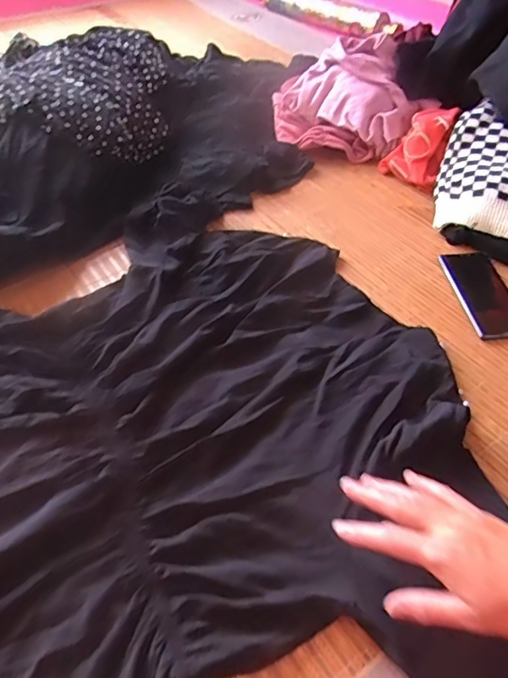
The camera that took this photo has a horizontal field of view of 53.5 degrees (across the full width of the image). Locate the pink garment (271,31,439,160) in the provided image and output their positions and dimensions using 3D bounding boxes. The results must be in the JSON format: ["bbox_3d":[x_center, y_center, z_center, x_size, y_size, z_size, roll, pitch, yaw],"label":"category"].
[{"bbox_3d":[0.179,-0.449,0.930,0.280,0.141,0.221,5,48,3],"label":"pink garment"}]

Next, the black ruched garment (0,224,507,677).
[{"bbox_3d":[-0.105,0.112,0.504,0.669,0.029,0.634,-23,52,-19],"label":"black ruched garment"}]

